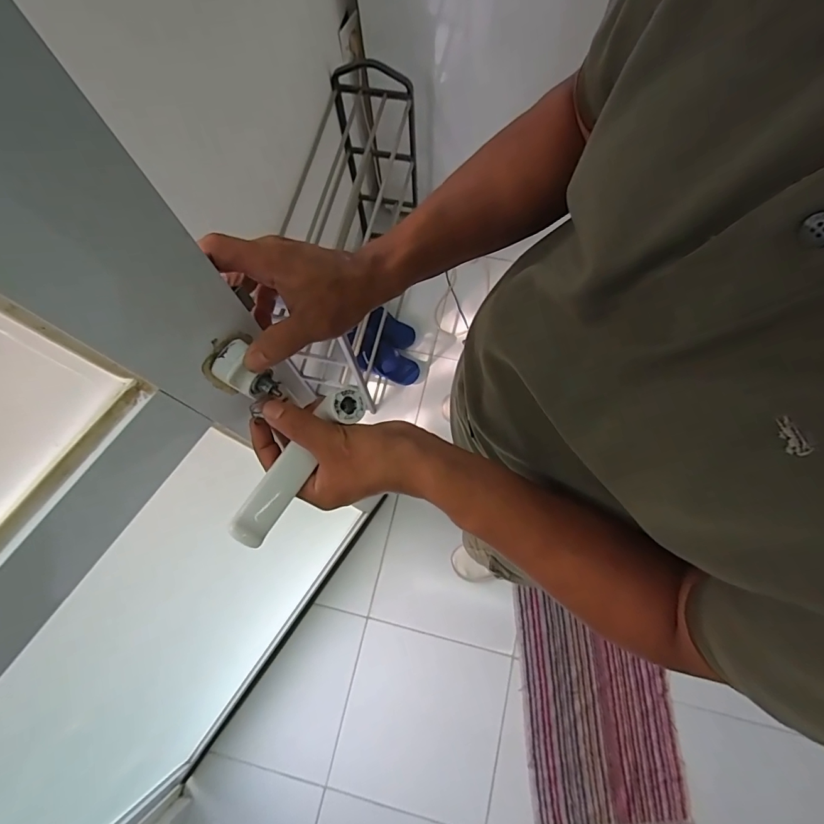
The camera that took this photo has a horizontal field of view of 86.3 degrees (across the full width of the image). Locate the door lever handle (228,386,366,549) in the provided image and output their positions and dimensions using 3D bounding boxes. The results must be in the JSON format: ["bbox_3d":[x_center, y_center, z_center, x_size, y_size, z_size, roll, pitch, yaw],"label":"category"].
[{"bbox_3d":[-0.080,0.035,0.311,0.030,0.024,0.127,35,79,11],"label":"door lever handle"}]

